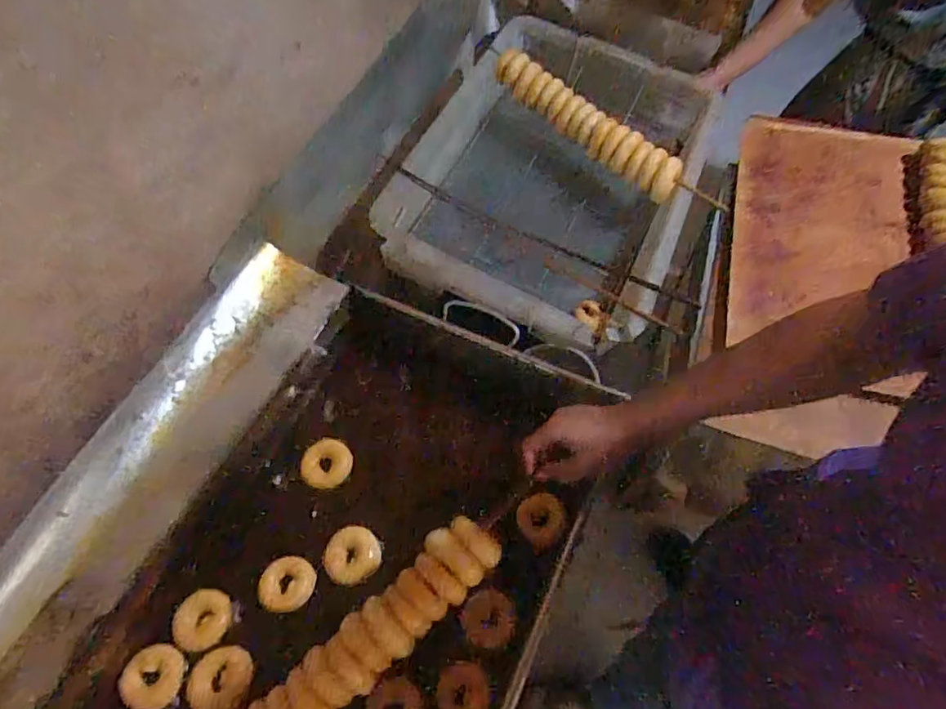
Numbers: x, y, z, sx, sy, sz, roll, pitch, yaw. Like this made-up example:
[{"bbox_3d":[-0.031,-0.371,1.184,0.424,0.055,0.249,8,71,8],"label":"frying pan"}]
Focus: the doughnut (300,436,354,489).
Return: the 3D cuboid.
[{"bbox_3d":[-0.223,0.165,0.860,0.070,0.026,0.074,-1,60,1],"label":"doughnut"}]

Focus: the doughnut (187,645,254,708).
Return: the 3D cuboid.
[{"bbox_3d":[-0.332,0.425,0.736,0.071,0.022,0.079,29,65,17],"label":"doughnut"}]

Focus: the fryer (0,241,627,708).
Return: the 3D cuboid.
[{"bbox_3d":[-0.231,0.294,0.714,0.571,0.183,0.890,19,62,12],"label":"fryer"}]

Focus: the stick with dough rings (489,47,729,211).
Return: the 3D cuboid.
[{"bbox_3d":[0.245,-0.409,1.059,0.504,0.124,0.102,31,65,18],"label":"stick with dough rings"}]

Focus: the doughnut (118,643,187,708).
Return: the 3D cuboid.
[{"bbox_3d":[-0.419,0.421,0.733,0.071,0.020,0.075,13,61,9],"label":"doughnut"}]

